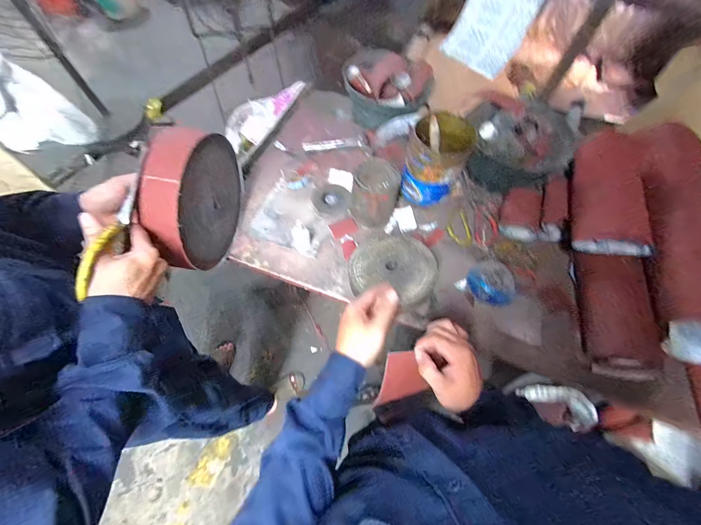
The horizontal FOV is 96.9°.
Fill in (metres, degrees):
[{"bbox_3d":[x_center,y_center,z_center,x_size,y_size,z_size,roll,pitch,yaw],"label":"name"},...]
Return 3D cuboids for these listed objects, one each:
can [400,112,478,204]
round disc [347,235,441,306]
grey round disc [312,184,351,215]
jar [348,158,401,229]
[{"bbox_3d":[0.181,-0.220,0.683,0.136,0.151,0.128,-33,70,-17],"label":"can"},{"bbox_3d":[0.081,0.008,0.594,0.166,0.028,0.158,19,65,7],"label":"round disc"},{"bbox_3d":[-0.044,-0.147,0.713,0.082,0.013,0.074,-23,67,-13],"label":"grey round disc"},{"bbox_3d":[0.051,-0.144,0.667,0.096,0.115,0.106,14,64,4],"label":"jar"}]

